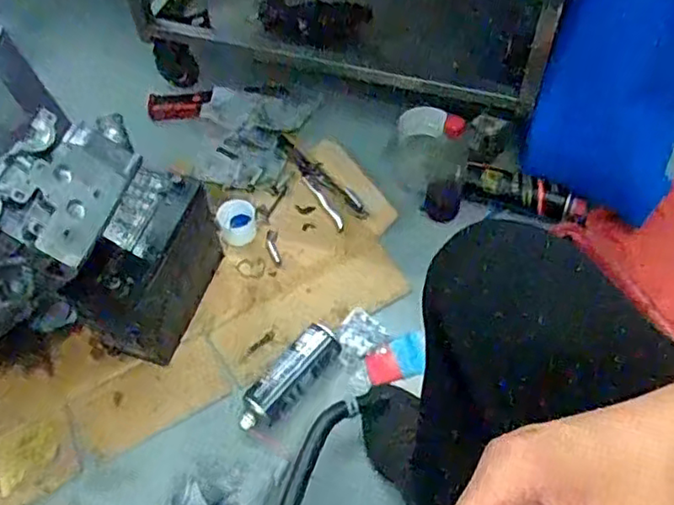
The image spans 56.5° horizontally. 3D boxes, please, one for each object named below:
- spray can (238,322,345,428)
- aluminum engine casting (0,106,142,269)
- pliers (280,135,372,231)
[{"bbox_3d":[-0.071,0.190,0.944,0.061,0.060,0.185,35,65,24],"label":"spray can"},{"bbox_3d":[-0.340,-0.088,0.776,0.075,0.132,0.220,-22,41,39],"label":"aluminum engine casting"},{"bbox_3d":[-0.031,-0.143,1.194,0.061,0.021,0.248,-27,58,-14],"label":"pliers"}]

